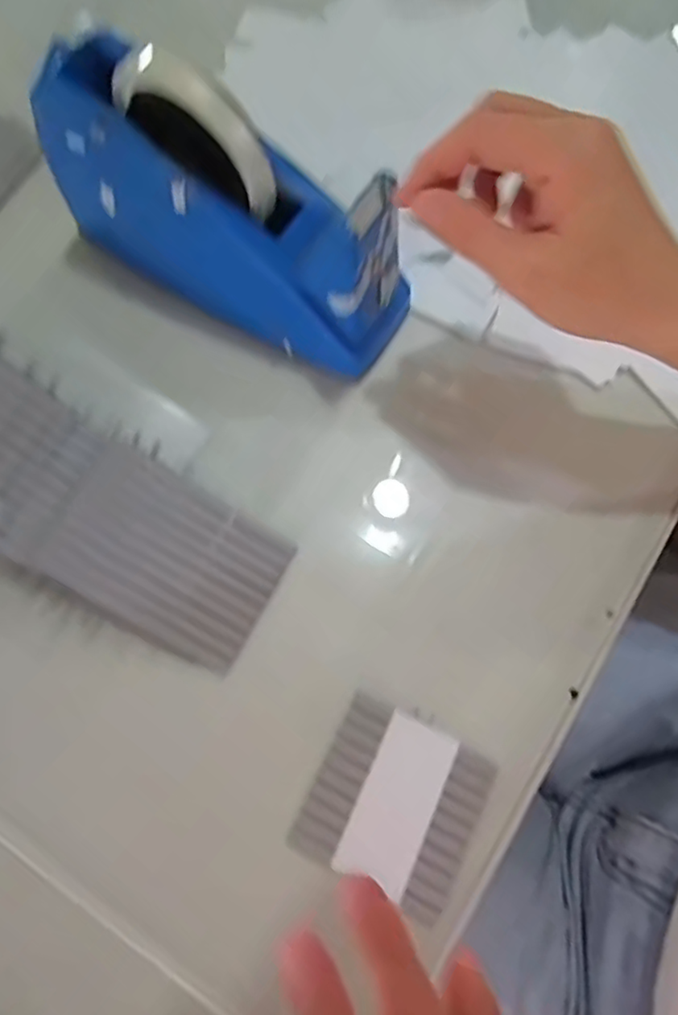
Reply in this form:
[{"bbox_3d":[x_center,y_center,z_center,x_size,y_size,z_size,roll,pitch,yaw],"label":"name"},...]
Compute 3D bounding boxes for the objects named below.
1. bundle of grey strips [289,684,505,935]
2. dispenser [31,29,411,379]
[{"bbox_3d":[0.027,0.142,0.301,0.078,0.009,0.077,25,75,7],"label":"bundle of grey strips"},{"bbox_3d":[-0.062,-0.163,0.335,0.203,0.117,0.068,30,76,9],"label":"dispenser"}]

